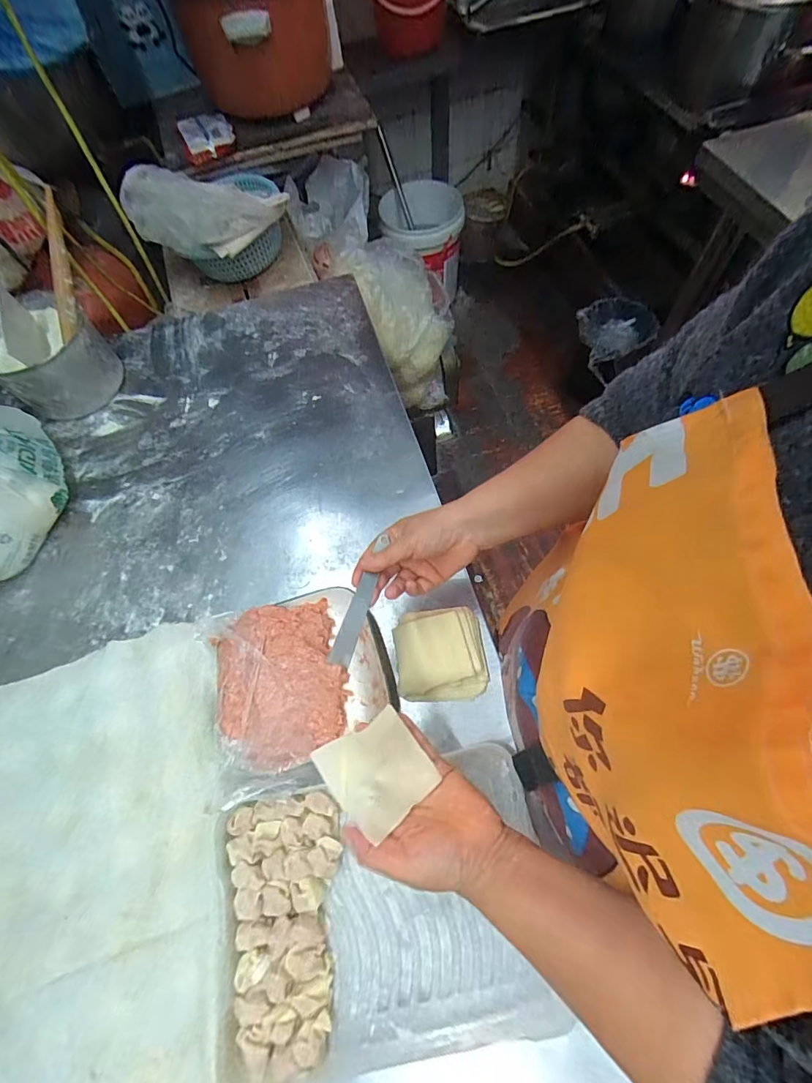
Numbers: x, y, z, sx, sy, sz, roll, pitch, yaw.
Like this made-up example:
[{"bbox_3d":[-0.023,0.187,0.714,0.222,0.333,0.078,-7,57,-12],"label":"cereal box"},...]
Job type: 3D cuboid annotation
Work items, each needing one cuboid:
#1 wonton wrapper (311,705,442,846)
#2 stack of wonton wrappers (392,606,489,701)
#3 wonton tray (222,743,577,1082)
[{"bbox_3d":[-0.021,0.180,0.341,0.071,0.017,0.078,-33,95,-16],"label":"wonton wrapper"},{"bbox_3d":[0.040,0.130,0.508,0.100,0.029,0.100,-6,65,0],"label":"stack of wonton wrappers"},{"bbox_3d":[-0.019,0.344,0.421,0.299,0.030,0.217,-11,65,-2],"label":"wonton tray"}]

